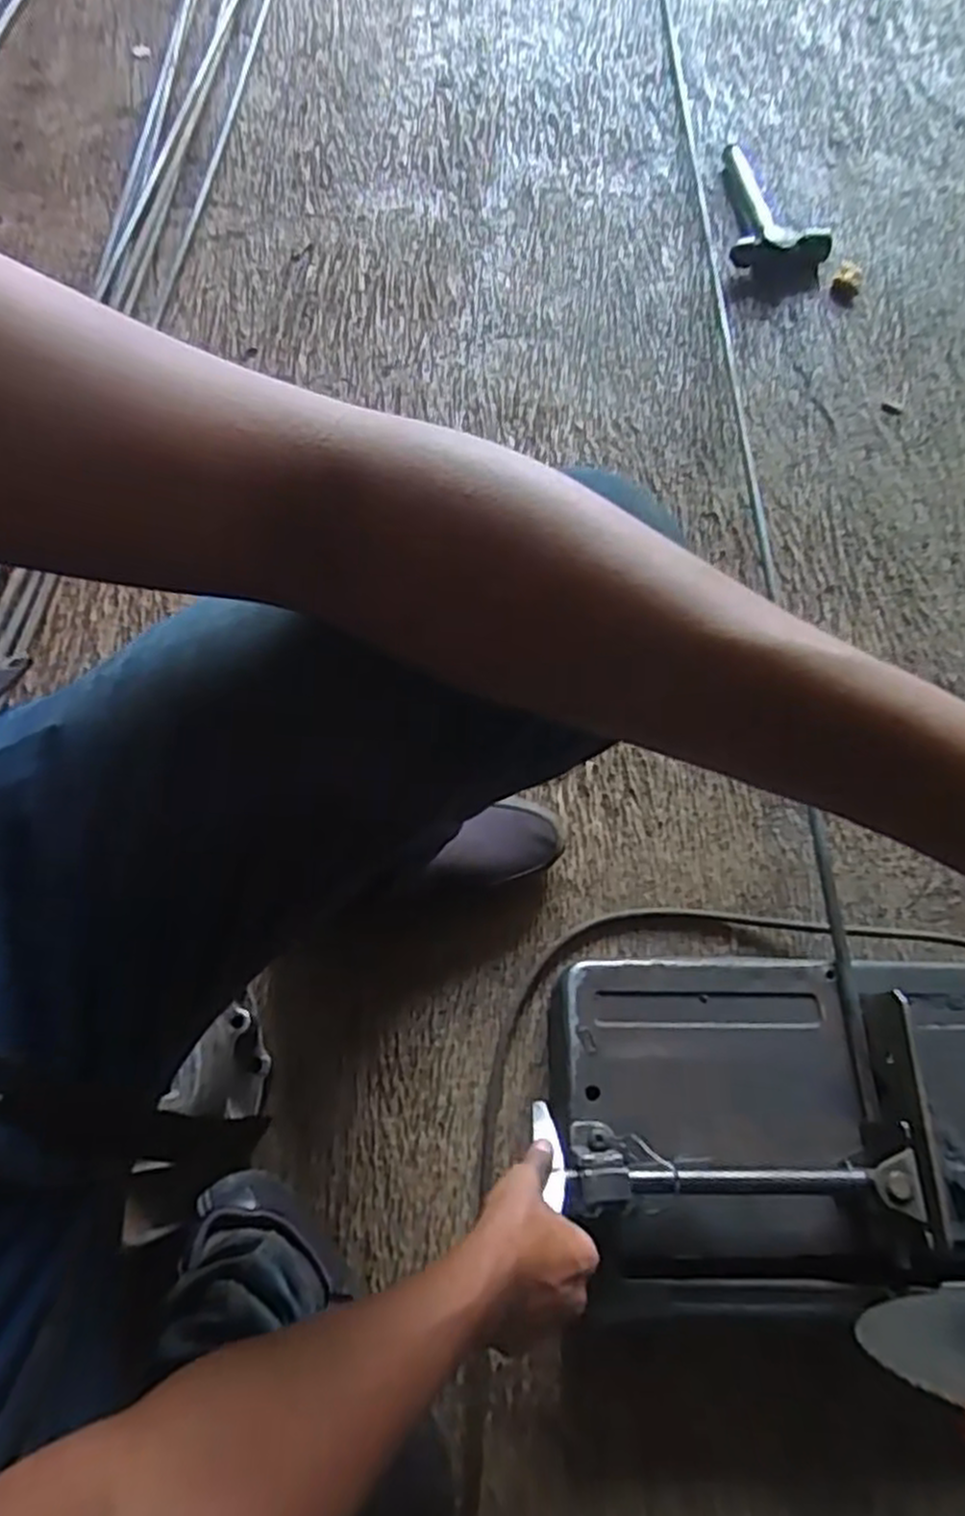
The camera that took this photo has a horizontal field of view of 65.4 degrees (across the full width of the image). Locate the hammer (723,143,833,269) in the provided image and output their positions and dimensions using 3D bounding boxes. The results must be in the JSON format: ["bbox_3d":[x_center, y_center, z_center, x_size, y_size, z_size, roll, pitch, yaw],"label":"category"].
[{"bbox_3d":[0.430,-0.805,1.098,0.138,0.036,0.254,6,67,0],"label":"hammer"}]

